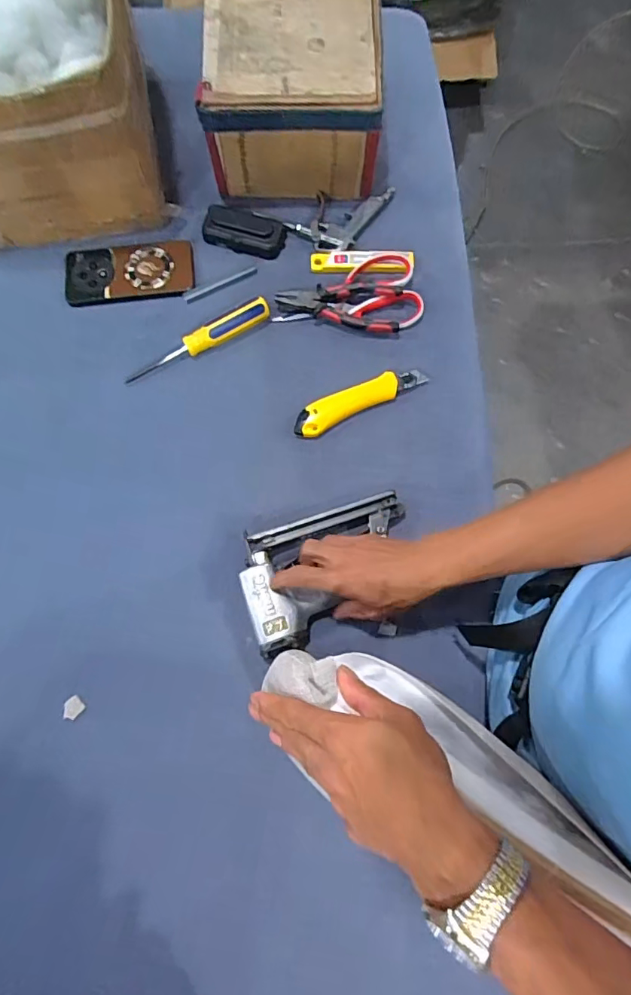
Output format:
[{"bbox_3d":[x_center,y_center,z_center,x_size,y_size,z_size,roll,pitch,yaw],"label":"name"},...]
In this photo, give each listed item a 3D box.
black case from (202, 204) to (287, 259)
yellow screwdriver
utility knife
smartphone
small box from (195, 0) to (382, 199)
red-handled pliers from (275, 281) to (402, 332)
[{"bbox_3d":[-0.094,-0.353,0.650,0.109,0.020,0.057,20,75,3],"label":"black case"},{"bbox_3d":[-0.144,-0.192,0.603,0.188,0.024,0.030,-30,78,-10],"label":"yellow screwdriver"},{"bbox_3d":[0.051,-0.121,0.599,0.170,0.014,0.040,-26,77,-9],"label":"utility knife"},{"bbox_3d":[-0.241,-0.294,0.640,0.161,0.006,0.086,-7,75,-4],"label":"smartphone"},{"bbox_3d":[-0.027,-0.518,0.639,0.214,0.133,0.208,1,75,-2],"label":"small box"},{"bbox_3d":[0.028,-0.240,0.623,0.152,0.026,0.057,3,75,-1],"label":"red-handled pliers"}]

